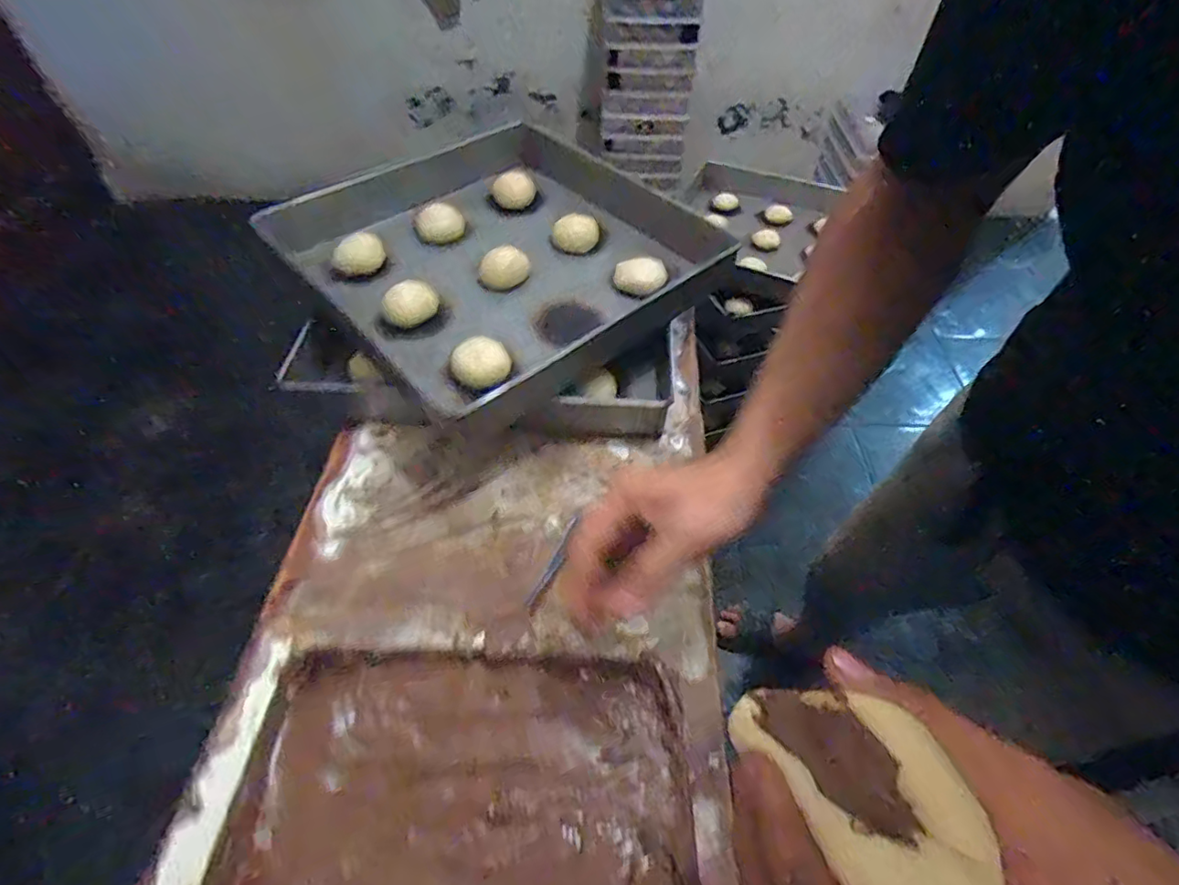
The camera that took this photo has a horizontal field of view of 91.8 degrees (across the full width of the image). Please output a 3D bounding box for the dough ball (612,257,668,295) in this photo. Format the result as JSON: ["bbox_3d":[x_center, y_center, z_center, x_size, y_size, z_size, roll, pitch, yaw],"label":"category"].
[{"bbox_3d":[0.060,-0.196,0.678,0.060,0.025,0.045,1,52,-1],"label":"dough ball"}]

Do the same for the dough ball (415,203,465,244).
[{"bbox_3d":[-0.196,-0.286,0.751,0.062,0.039,0.056,-14,54,-12],"label":"dough ball"}]

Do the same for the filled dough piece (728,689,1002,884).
[{"bbox_3d":[0.085,0.108,0.181,0.044,0.030,0.076,-33,31,-10],"label":"filled dough piece"}]

